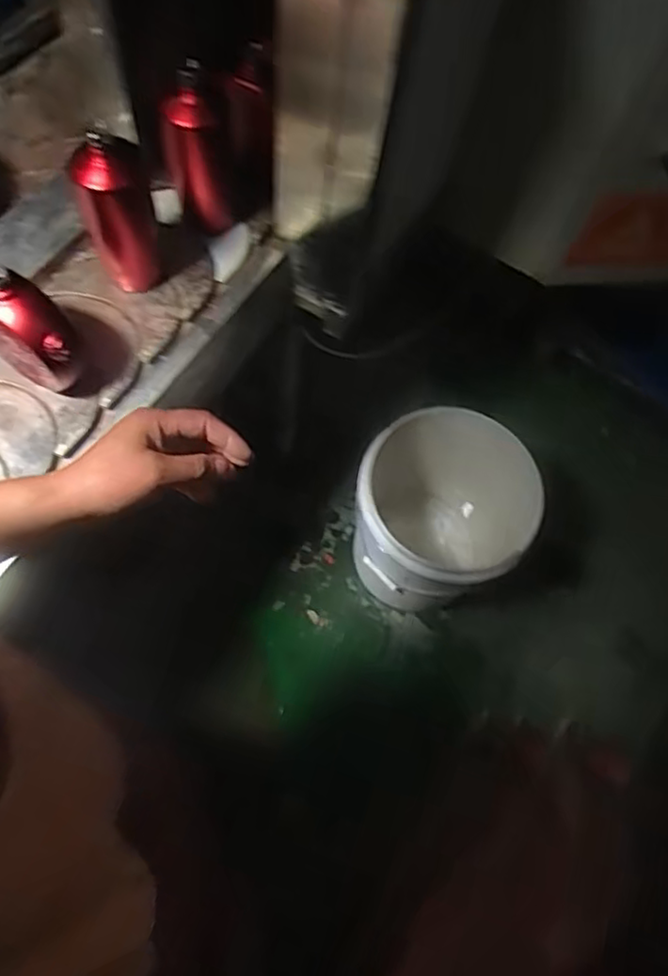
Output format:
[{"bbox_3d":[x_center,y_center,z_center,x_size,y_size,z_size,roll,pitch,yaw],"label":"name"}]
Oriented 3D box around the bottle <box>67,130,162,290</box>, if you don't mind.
[{"bbox_3d":[-0.240,-0.312,0.774,0.078,0.184,0.074,-15,66,-8],"label":"bottle"}]

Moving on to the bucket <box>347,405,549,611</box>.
[{"bbox_3d":[0.197,0.061,1.288,0.294,0.362,0.310,0,65,0],"label":"bucket"}]

